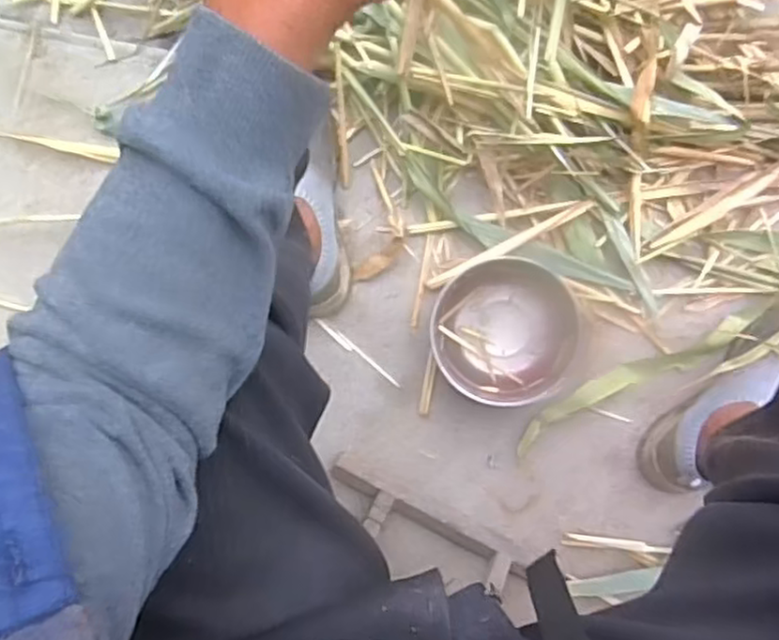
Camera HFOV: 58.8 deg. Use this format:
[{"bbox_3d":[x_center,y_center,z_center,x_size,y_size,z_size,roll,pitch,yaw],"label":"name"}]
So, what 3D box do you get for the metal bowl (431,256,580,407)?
[{"bbox_3d":[0.134,0.014,0.802,0.157,0.051,0.164,0,93,8],"label":"metal bowl"}]

